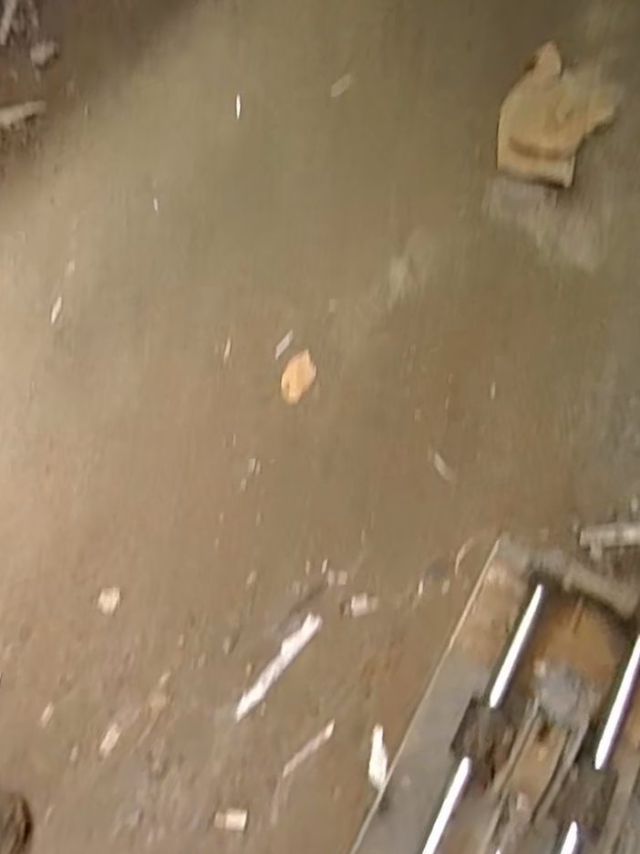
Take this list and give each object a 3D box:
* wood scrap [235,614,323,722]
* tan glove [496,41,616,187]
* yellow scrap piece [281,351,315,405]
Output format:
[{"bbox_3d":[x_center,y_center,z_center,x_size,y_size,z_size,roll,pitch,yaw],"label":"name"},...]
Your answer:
[{"bbox_3d":[-0.044,0.249,0.679,0.018,0.008,0.128,38,71,16],"label":"wood scrap"},{"bbox_3d":[0.367,-0.493,1.005,0.145,0.023,0.301,27,68,12],"label":"tan glove"},{"bbox_3d":[-0.028,-0.065,0.825,0.036,0.004,0.071,23,68,10],"label":"yellow scrap piece"}]

